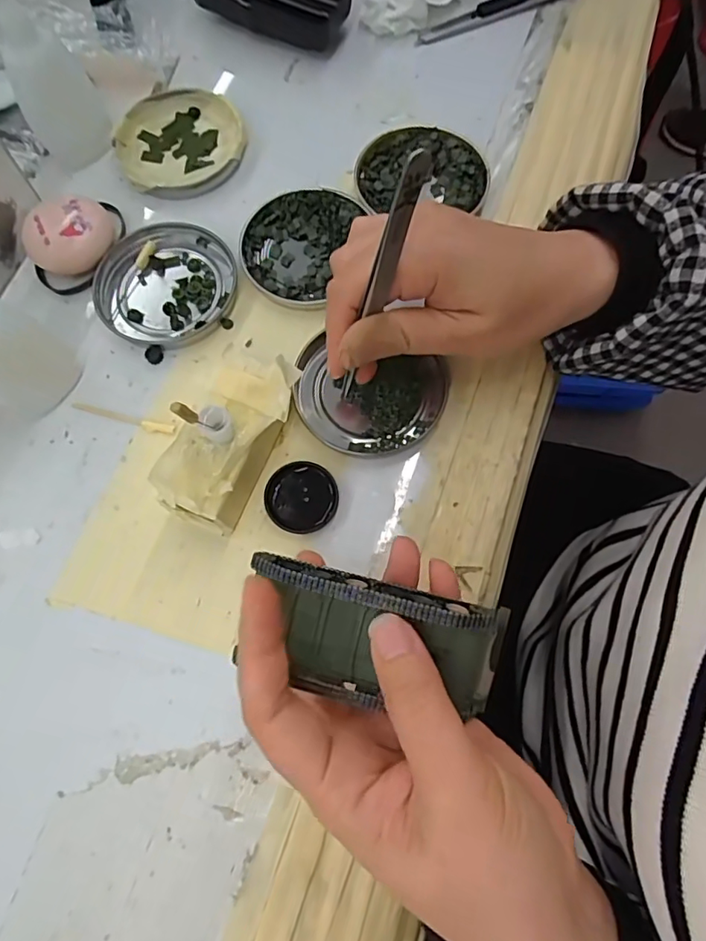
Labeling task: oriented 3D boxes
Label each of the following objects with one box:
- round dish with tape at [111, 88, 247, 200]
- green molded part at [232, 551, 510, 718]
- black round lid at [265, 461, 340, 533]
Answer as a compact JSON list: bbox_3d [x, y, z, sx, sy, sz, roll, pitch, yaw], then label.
[{"bbox_3d":[-0.109,-0.208,0.337,0.078,0.011,0.078,0,72,1],"label":"round dish with tape"},{"bbox_3d":[0.008,0.061,0.199,0.096,0.023,0.041,11,109,2],"label":"green molded part"},{"bbox_3d":[-0.025,0.013,0.267,0.035,0.007,0.035,0,72,1],"label":"black round lid"}]

